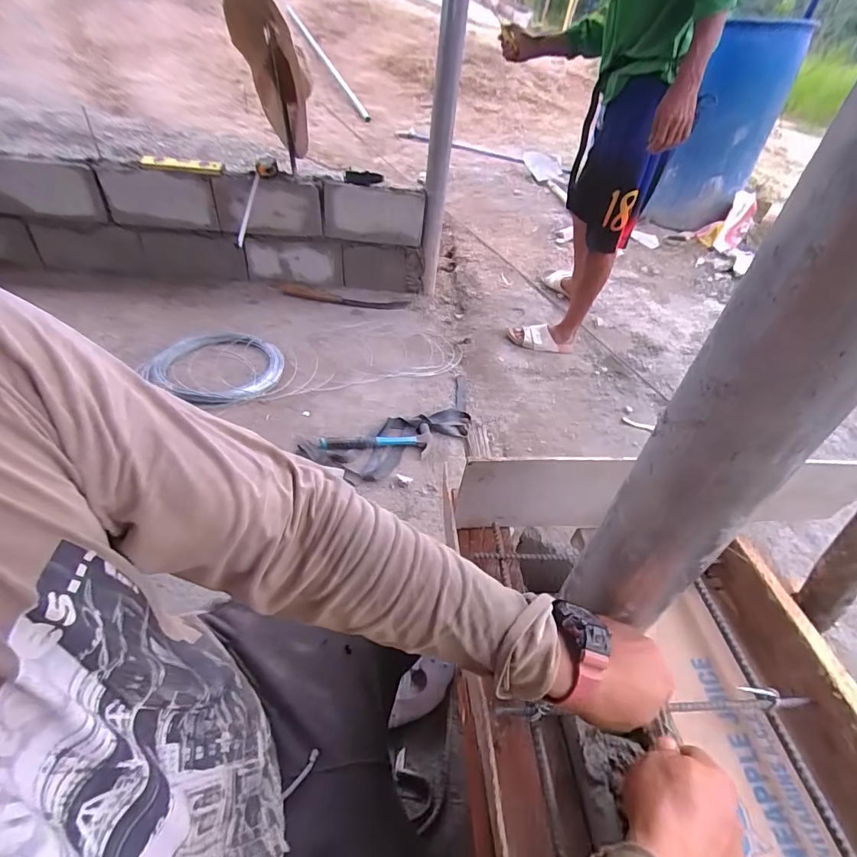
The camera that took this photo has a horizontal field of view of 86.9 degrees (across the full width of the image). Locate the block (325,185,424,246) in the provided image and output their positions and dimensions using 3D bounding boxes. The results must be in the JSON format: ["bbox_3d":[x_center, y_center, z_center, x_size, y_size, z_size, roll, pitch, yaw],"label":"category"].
[{"bbox_3d":[-0.180,-0.722,1.538,0.344,0.186,0.071,-10,44,-20],"label":"block"}]

